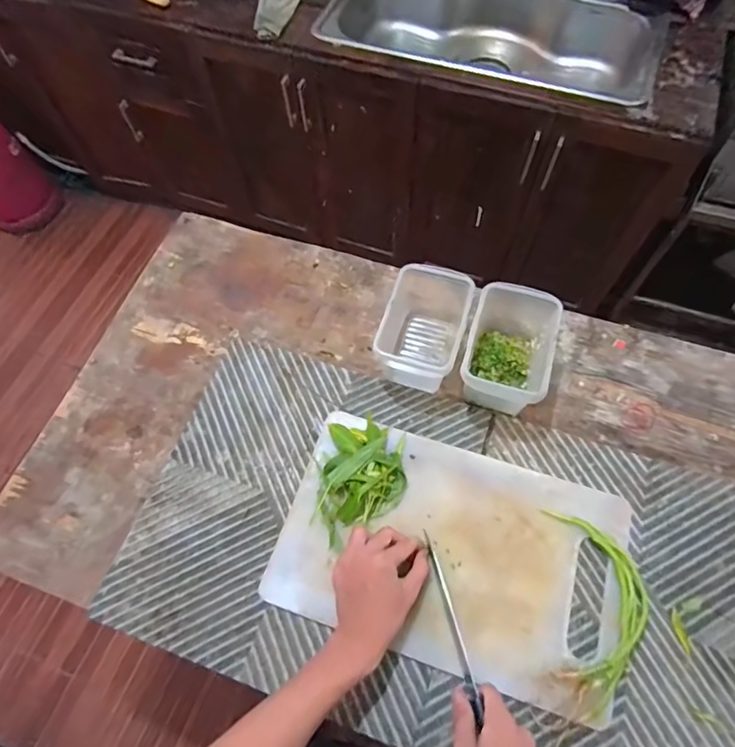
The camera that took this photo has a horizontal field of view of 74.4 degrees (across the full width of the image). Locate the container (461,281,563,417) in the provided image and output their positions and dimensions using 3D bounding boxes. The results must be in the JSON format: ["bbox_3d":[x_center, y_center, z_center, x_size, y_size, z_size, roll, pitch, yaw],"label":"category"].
[{"bbox_3d":[0.190,-0.033,0.658,0.101,0.093,0.170,14,64,10],"label":"container"}]

